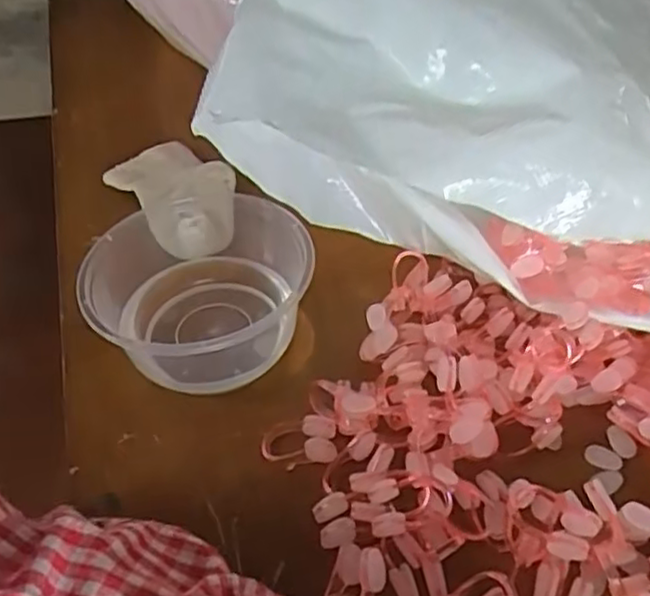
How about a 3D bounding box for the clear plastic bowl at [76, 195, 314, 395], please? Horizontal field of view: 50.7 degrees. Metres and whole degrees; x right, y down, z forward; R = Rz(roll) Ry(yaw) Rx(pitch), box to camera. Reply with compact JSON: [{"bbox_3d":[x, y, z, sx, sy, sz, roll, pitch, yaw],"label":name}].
[{"bbox_3d":[-0.067,-0.006,0.369,0.110,0.054,0.128,6,45,9],"label":"clear plastic bowl"}]

